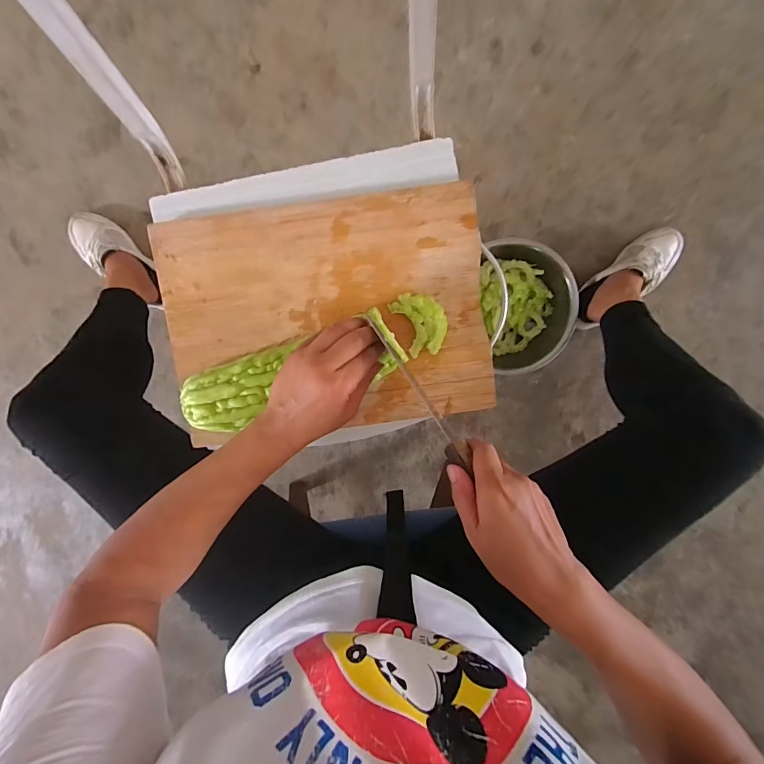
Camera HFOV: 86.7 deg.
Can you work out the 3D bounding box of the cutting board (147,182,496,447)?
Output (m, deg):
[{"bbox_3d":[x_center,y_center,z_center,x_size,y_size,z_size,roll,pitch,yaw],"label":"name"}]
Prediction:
[{"bbox_3d":[-0.057,-0.067,0.430,0.336,0.017,0.234,-7,97,-1],"label":"cutting board"}]

